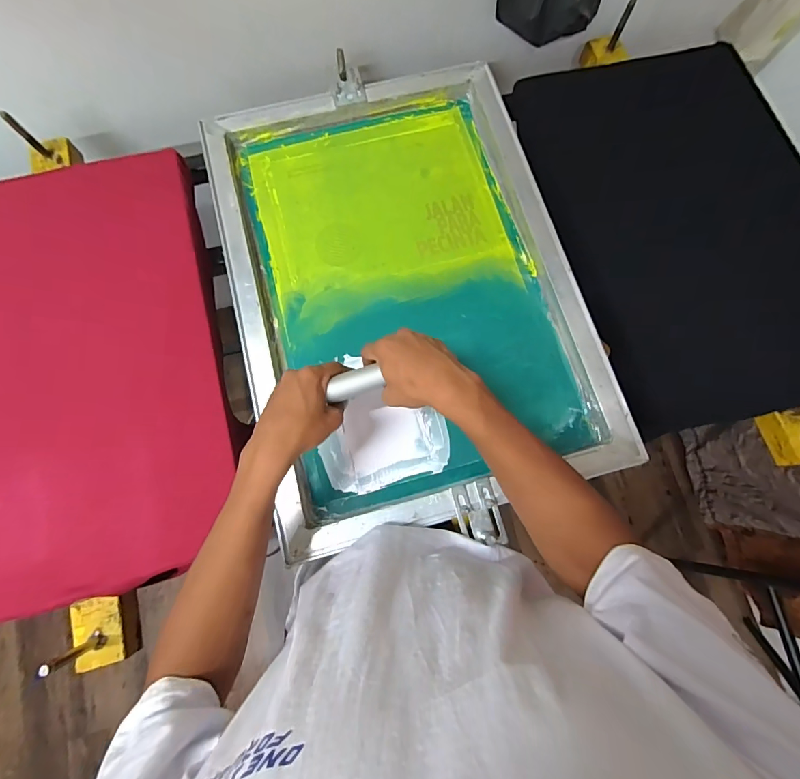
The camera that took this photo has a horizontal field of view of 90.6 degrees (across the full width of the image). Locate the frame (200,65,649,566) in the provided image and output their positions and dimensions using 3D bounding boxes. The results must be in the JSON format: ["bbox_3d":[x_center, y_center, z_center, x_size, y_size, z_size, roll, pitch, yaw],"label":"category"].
[{"bbox_3d":[0.013,-0.156,0.570,0.456,0.034,0.671,-15,77,-4],"label":"frame"}]

